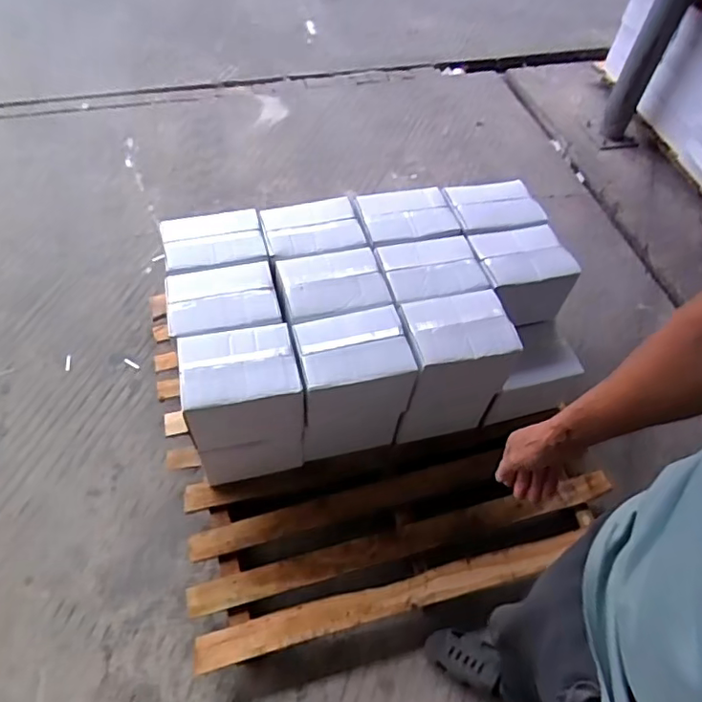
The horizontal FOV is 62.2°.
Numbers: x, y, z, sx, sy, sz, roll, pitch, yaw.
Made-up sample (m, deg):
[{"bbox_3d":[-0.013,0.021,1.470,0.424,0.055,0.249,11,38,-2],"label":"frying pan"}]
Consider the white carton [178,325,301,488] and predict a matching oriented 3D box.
[{"bbox_3d":[-0.225,0.115,1.252,0.228,0.331,0.179,-6,56,-10],"label":"white carton"}]

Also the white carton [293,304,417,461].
[{"bbox_3d":[-0.005,0.078,1.293,0.224,0.312,0.185,-8,56,-11],"label":"white carton"}]

